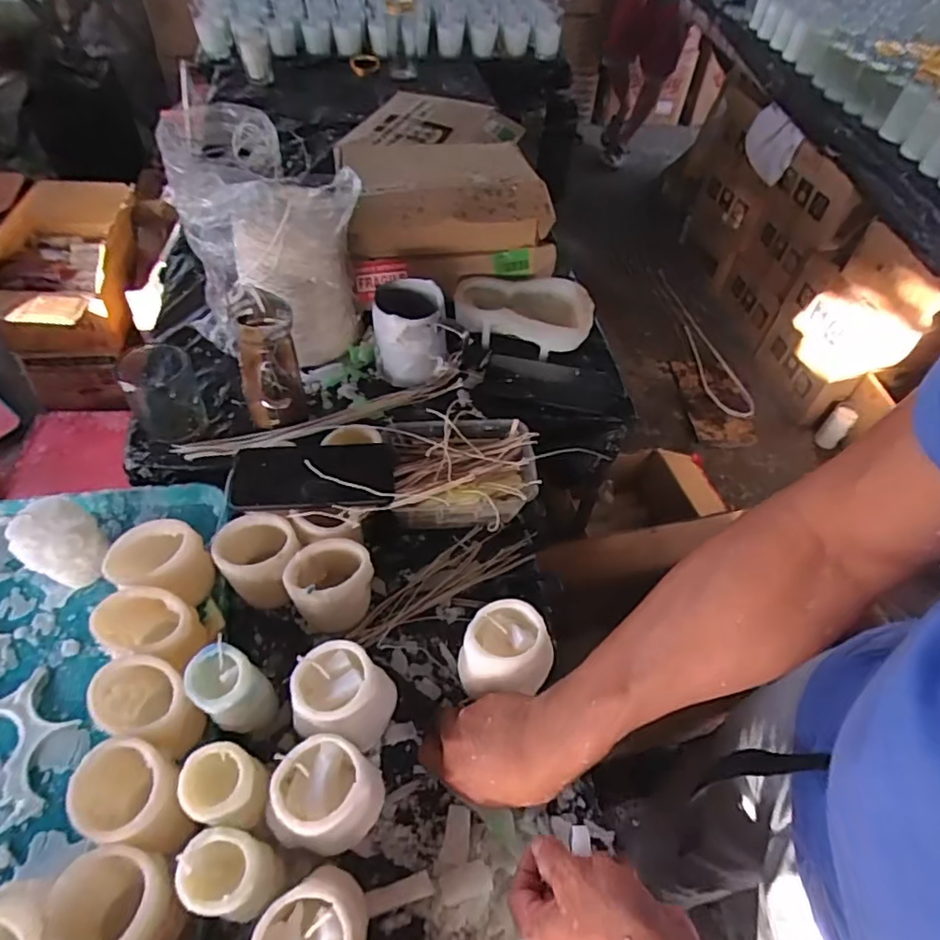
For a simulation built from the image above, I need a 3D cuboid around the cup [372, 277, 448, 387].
[{"bbox_3d":[-0.072,-0.169,0.729,0.082,0.092,0.086,-2,52,-6],"label":"cup"}]

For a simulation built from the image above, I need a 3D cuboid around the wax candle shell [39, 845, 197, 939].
[{"bbox_3d":[-0.241,0.309,0.423,0.067,0.079,0.071,2,52,-3],"label":"wax candle shell"}]

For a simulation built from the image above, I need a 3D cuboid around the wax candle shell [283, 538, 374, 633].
[{"bbox_3d":[-0.133,0.114,0.587,0.077,0.083,0.059,-5,52,-9],"label":"wax candle shell"}]

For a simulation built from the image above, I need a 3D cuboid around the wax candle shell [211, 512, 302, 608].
[{"bbox_3d":[-0.203,0.090,0.593,0.076,0.076,0.063,-14,54,-15],"label":"wax candle shell"}]

